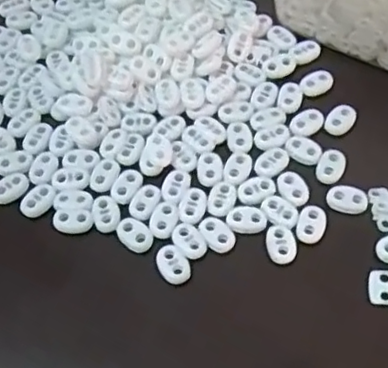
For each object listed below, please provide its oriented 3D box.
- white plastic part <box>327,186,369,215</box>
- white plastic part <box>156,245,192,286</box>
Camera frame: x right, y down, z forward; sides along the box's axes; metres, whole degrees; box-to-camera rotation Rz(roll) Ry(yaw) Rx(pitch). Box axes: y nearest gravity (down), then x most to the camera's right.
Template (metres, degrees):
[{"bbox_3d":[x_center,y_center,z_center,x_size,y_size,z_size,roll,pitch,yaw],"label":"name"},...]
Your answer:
[{"bbox_3d":[0.087,0.008,0.352,0.023,0.004,0.017,8,58,7],"label":"white plastic part"},{"bbox_3d":[-0.011,0.043,0.334,0.016,0.004,0.022,-32,62,-17],"label":"white plastic part"}]

